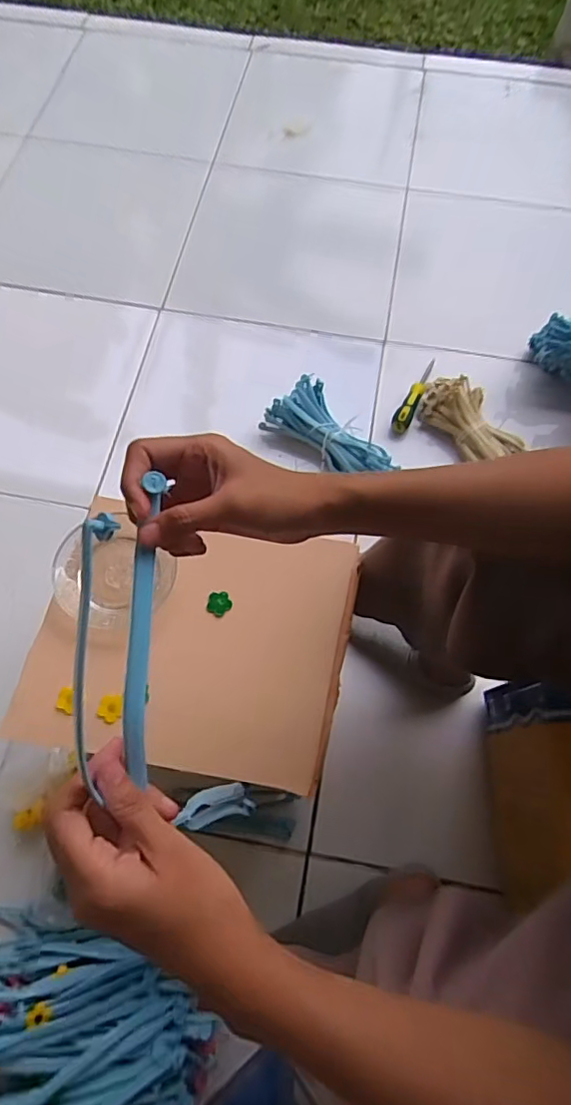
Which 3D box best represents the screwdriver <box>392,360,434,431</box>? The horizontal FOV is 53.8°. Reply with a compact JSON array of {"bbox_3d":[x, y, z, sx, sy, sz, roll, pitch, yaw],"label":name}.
[{"bbox_3d":[0.210,-0.257,0.915,0.028,0.036,0.162,24,70,9],"label":"screwdriver"}]

